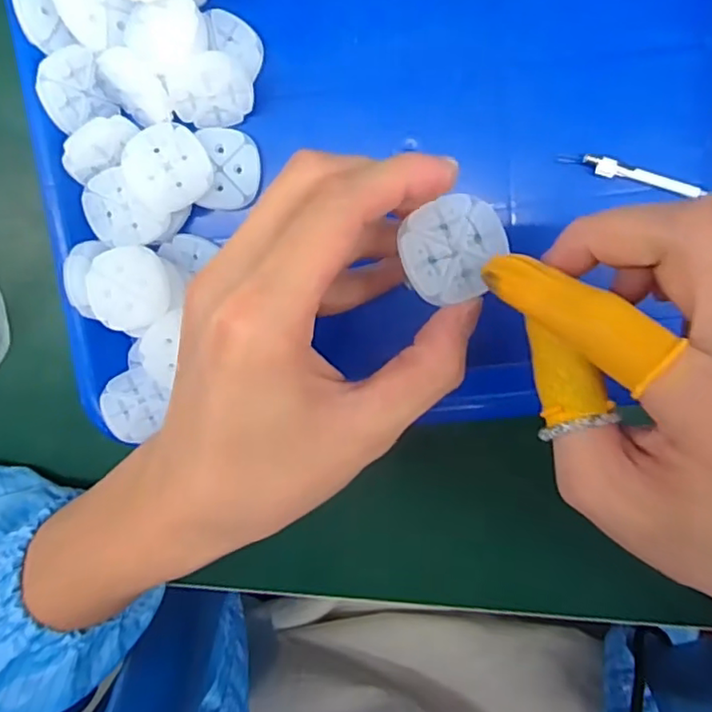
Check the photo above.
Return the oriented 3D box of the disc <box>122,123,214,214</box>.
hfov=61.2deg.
[{"bbox_3d":[-0.083,-0.083,0.265,0.035,0.006,0.035,1,100,3],"label":"disc"}]

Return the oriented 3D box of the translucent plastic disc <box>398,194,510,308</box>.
[{"bbox_3d":[0.034,-0.036,0.204,0.034,0.005,0.033,0,98,1],"label":"translucent plastic disc"}]

